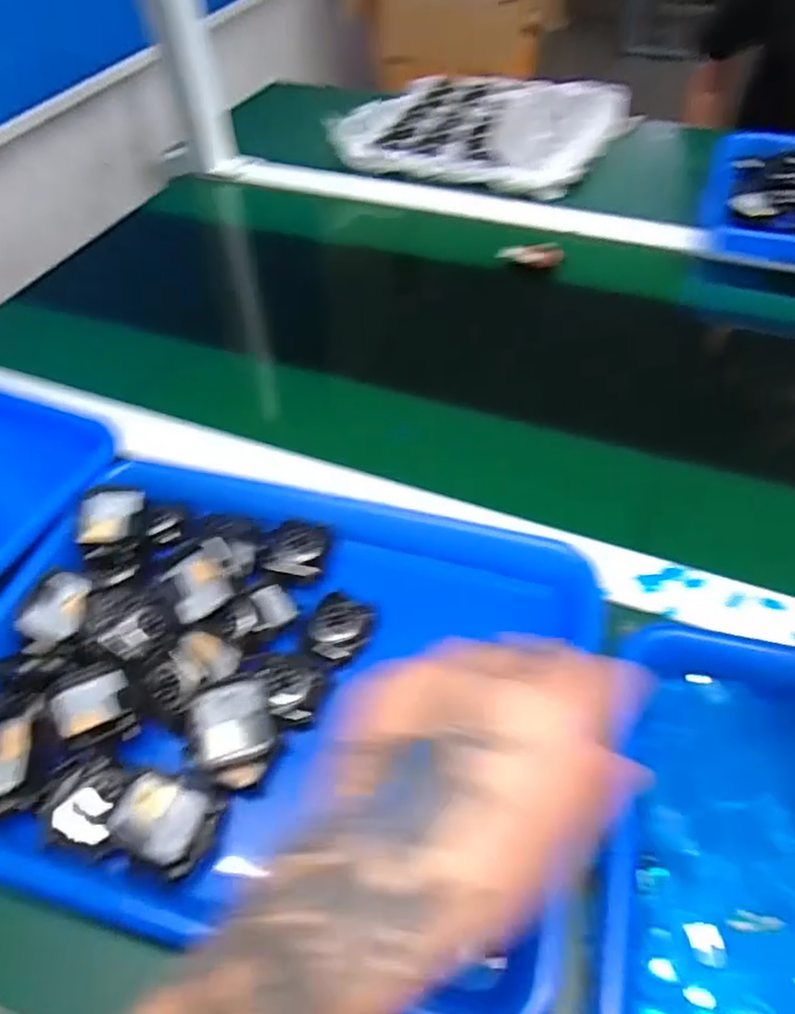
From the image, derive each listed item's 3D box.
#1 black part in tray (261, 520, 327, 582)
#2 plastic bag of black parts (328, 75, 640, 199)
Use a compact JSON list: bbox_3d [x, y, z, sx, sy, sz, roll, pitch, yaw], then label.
[{"bbox_3d":[-0.064,0.027,0.430,0.036,0.012,0.040,6,51,8],"label":"black part in tray"},{"bbox_3d":[0.119,-0.474,0.857,0.294,0.045,0.323,23,55,21],"label":"plastic bag of black parts"}]

